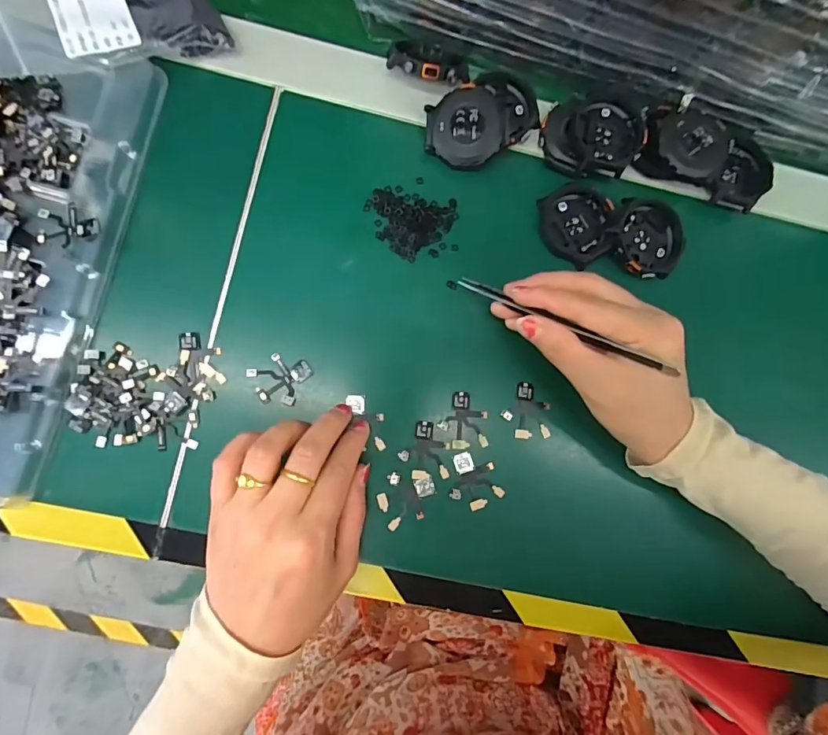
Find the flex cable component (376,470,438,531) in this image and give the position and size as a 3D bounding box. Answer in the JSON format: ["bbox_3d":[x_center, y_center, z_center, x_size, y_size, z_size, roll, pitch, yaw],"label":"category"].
[{"bbox_3d":[-0.004,0.079,0.271,0.035,0.004,0.031,-16,87,-9],"label":"flex cable component"}]

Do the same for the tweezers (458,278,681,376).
[{"bbox_3d":[0.078,-0.027,0.254,0.130,0.013,0.009,31,80,31],"label":"tweezers"}]

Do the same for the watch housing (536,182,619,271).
[{"bbox_3d":[0.109,-0.096,0.296,0.050,0.013,0.051,1,85,-7],"label":"watch housing"}]

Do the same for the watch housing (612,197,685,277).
[{"bbox_3d":[0.155,-0.085,0.295,0.050,0.017,0.049,1,85,-7],"label":"watch housing"}]

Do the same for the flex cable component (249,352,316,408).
[{"bbox_3d":[-0.083,0.006,0.270,0.033,0.004,0.033,29,82,-4],"label":"flex cable component"}]

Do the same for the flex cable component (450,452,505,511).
[{"bbox_3d":[0.040,0.071,0.277,0.033,0.004,0.033,7,84,-7],"label":"flex cable component"}]

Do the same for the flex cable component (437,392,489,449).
[{"bbox_3d":[0.031,0.033,0.281,0.031,0.004,0.035,-2,85,-8],"label":"flex cable component"}]

